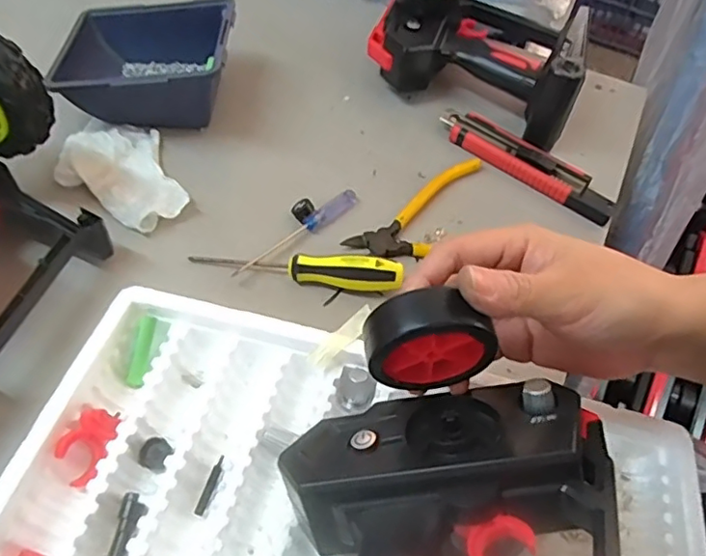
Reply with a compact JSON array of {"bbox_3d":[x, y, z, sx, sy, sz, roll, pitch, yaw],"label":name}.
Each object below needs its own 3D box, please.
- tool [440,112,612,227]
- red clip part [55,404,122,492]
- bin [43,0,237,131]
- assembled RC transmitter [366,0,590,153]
[{"bbox_3d":[0.148,-0.099,0.500,0.158,0.021,0.034,32,57,17],"label":"tool"},{"bbox_3d":[-0.144,0.092,0.319,0.025,0.021,0.042,11,54,3],"label":"red clip part"},{"bbox_3d":[-0.179,-0.185,0.501,0.145,0.063,0.121,0,54,-5],"label":"bin"},{"bbox_3d":[0.121,-0.219,0.547,0.189,0.081,0.141,22,55,10],"label":"assembled RC transmitter"}]

